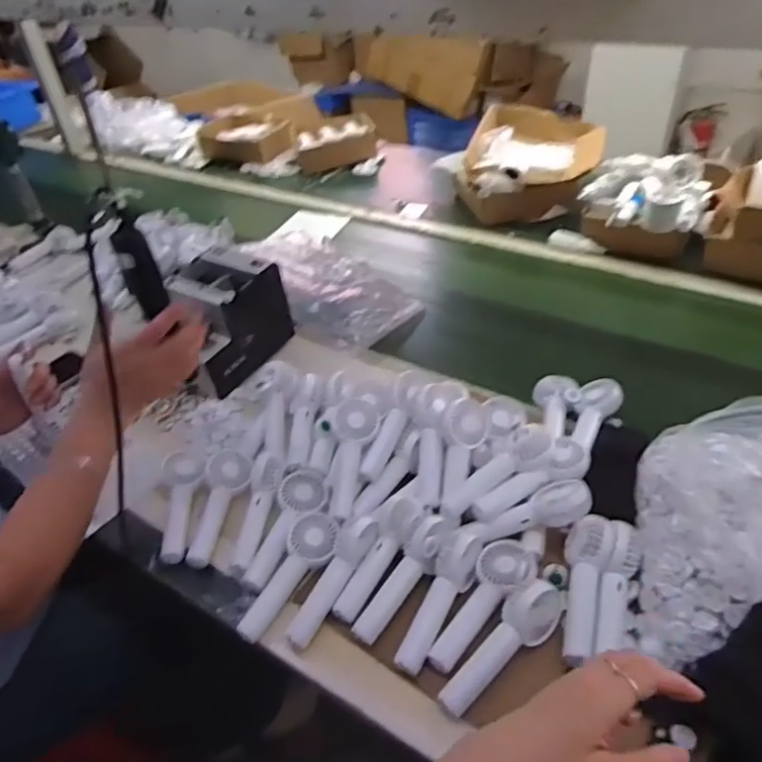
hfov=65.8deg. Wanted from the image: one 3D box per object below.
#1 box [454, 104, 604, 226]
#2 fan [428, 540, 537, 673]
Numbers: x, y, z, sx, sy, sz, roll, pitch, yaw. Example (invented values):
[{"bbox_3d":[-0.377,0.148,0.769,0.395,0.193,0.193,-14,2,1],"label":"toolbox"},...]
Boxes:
[{"bbox_3d":[0.320,-0.470,1.270,0.299,0.140,0.252,-1,40,5],"label":"box"},{"bbox_3d":[0.099,0.216,0.574,0.053,0.035,0.149,27,63,32],"label":"fan"}]

